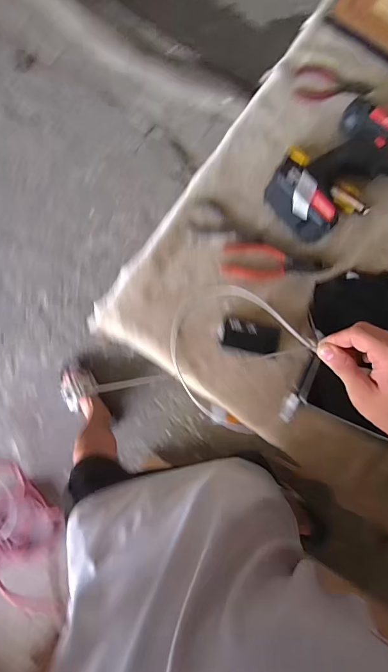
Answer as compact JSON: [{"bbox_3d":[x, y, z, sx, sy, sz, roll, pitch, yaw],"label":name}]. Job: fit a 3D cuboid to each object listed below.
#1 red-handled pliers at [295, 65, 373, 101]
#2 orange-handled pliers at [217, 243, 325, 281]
[{"bbox_3d":[0.209,-0.378,0.553,0.111,0.011,0.045,3,85,-1],"label":"red-handled pliers"},{"bbox_3d":[0.113,-0.108,0.538,0.143,0.011,0.050,3,85,-1],"label":"orange-handled pliers"}]

